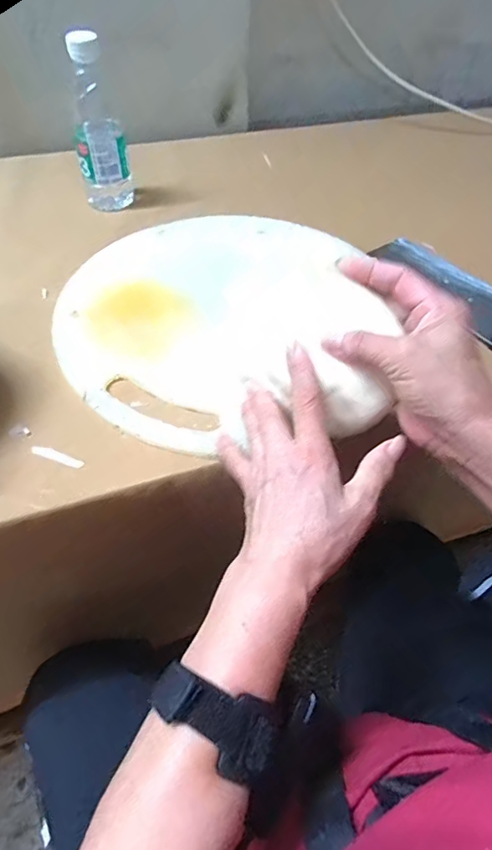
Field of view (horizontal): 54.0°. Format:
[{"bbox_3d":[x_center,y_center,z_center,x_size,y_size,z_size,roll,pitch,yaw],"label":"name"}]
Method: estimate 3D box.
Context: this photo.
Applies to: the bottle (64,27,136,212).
[{"bbox_3d":[-0.171,-0.347,0.563,0.059,0.175,0.061,-10,53,-11],"label":"bottle"}]

